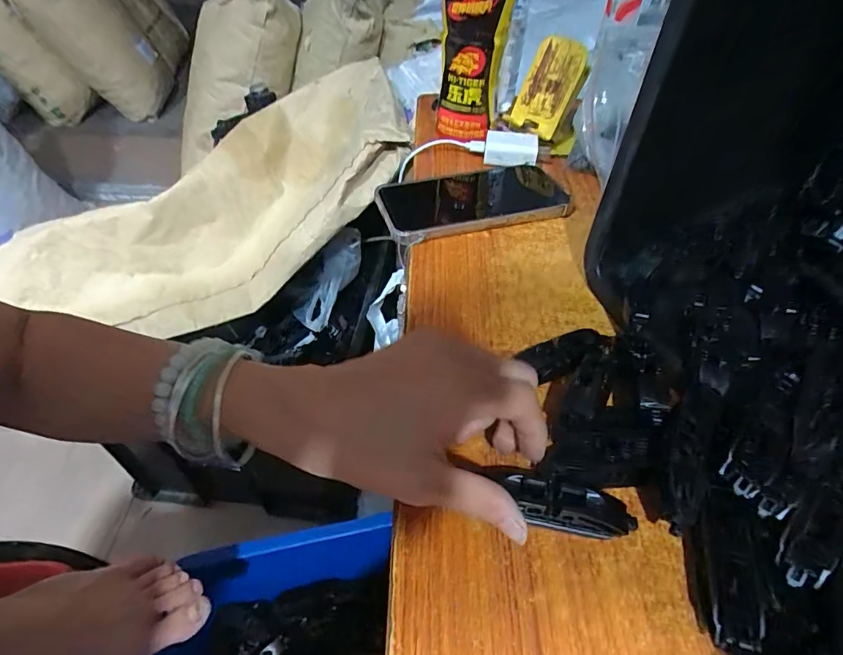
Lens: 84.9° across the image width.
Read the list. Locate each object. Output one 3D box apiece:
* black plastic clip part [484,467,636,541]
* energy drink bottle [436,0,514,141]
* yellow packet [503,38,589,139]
[{"bbox_3d":[0.068,0.087,0.224,0.073,0.020,0.020,18,49,5],"label":"black plastic clip part"},{"bbox_3d":[0.051,-0.283,0.445,0.061,0.180,0.071,7,47,5],"label":"energy drink bottle"},{"bbox_3d":[0.127,-0.250,0.477,0.022,0.086,0.068,-8,41,-36],"label":"yellow packet"}]

